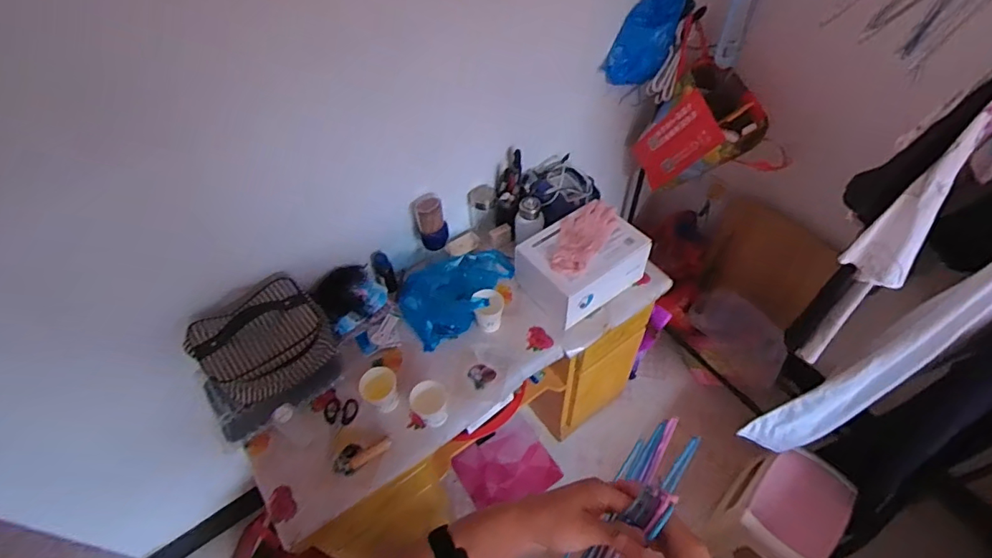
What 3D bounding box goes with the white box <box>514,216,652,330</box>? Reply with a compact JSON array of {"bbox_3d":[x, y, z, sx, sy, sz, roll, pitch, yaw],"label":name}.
[{"bbox_3d":[0.196,-0.024,1.154,0.294,0.122,0.179,-30,56,-19],"label":"white box"}]

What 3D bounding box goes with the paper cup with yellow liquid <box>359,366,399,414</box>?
[{"bbox_3d":[-0.233,0.226,1.017,0.071,0.083,0.076,-1,52,2],"label":"paper cup with yellow liquid"}]

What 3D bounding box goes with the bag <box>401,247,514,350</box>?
[{"bbox_3d":[-0.080,0.028,1.141,0.275,0.108,0.188,-16,53,-10],"label":"bag"}]

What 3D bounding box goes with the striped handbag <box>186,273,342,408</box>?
[{"bbox_3d":[-0.451,0.126,0.991,0.218,0.165,0.148,-37,59,-23],"label":"striped handbag"}]

